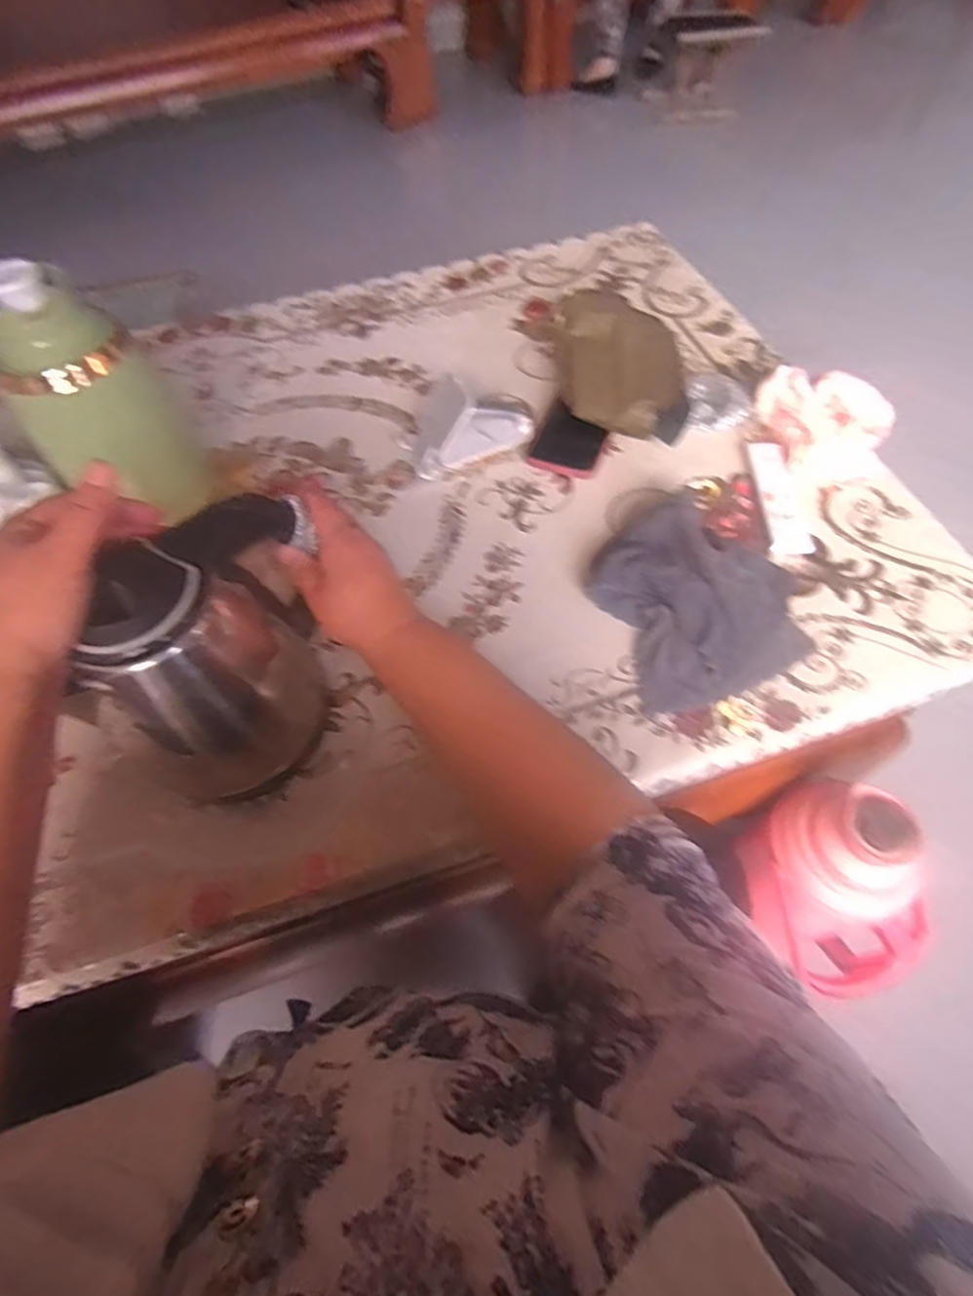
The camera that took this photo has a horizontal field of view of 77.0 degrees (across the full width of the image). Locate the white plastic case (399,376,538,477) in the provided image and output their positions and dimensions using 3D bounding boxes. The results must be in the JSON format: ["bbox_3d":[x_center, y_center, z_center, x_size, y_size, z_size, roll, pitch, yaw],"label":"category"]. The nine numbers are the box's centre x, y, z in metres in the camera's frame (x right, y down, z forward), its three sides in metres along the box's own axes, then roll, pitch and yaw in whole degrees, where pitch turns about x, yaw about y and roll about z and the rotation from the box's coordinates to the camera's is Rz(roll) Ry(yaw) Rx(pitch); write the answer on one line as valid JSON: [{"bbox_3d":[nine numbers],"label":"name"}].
[{"bbox_3d":[-0.020,-0.255,0.664,0.148,0.071,0.082,-25,61,-12],"label":"white plastic case"}]

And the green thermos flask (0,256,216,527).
[{"bbox_3d":[-0.365,-0.232,0.575,0.126,0.224,0.098,-26,61,-13],"label":"green thermos flask"}]

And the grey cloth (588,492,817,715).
[{"bbox_3d":[0.194,-0.051,0.547,0.175,0.050,0.185,-16,59,-7],"label":"grey cloth"}]

